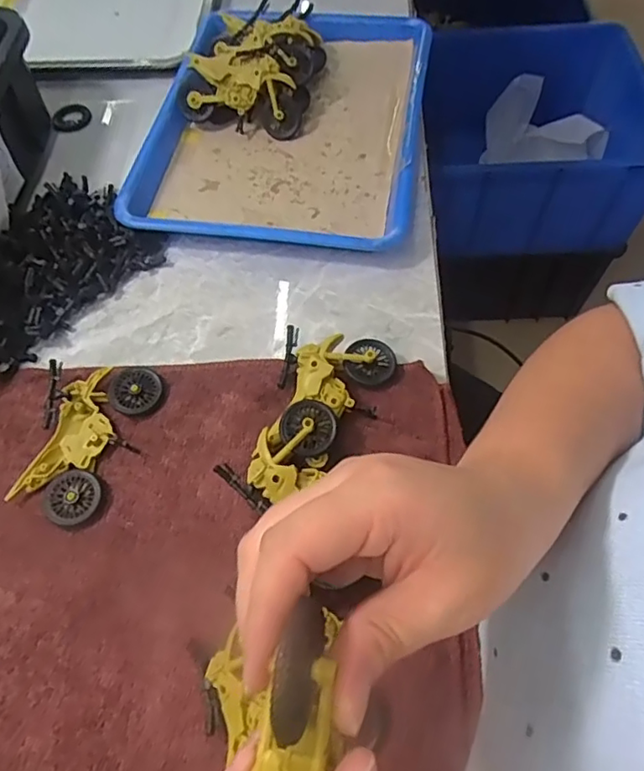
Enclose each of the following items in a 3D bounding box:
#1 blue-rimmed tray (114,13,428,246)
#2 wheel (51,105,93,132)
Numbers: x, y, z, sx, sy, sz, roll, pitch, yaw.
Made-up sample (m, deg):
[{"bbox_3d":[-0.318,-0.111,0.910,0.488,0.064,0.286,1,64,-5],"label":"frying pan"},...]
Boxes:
[{"bbox_3d":[-0.030,-0.255,0.551,0.245,0.036,0.317,7,61,5],"label":"blue-rimmed tray"},{"bbox_3d":[-0.258,-0.277,0.595,0.038,0.006,0.042,-12,61,-6],"label":"wheel"}]

